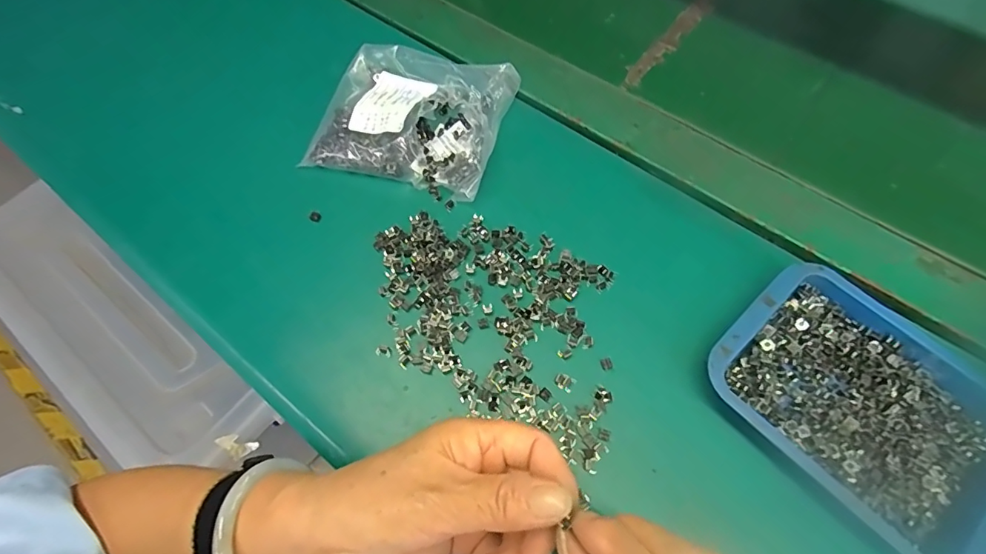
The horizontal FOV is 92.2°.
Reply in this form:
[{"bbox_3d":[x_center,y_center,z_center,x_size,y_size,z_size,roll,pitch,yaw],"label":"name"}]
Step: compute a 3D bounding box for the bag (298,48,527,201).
[{"bbox_3d":[-0.063,-0.135,0.377,0.137,0.034,0.124,13,66,9],"label":"bag"}]

